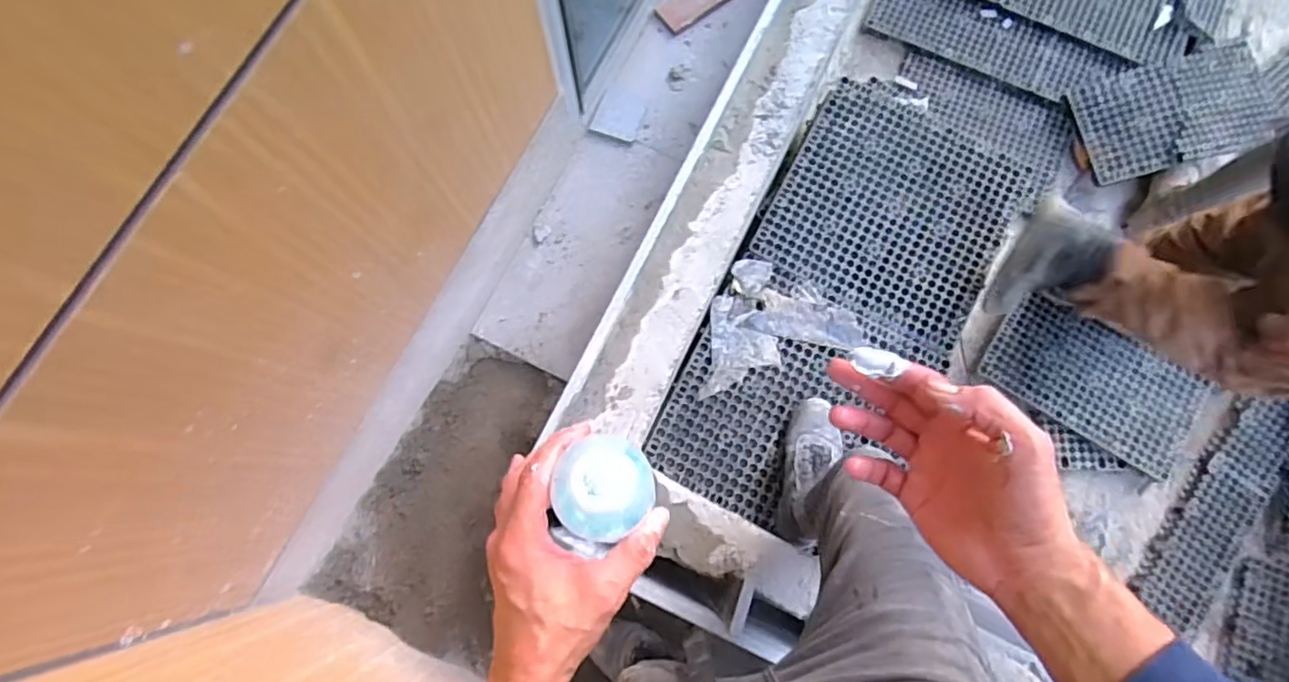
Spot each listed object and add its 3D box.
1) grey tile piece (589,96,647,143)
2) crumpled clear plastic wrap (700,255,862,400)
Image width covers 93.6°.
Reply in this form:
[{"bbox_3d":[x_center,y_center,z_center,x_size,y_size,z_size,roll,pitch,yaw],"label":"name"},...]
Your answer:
[{"bbox_3d":[-0.066,-0.561,1.524,0.109,0.007,0.122,20,70,-6],"label":"grey tile piece"},{"bbox_3d":[0.273,-0.051,1.314,0.358,0.036,0.239,-17,77,-4],"label":"crumpled clear plastic wrap"}]

